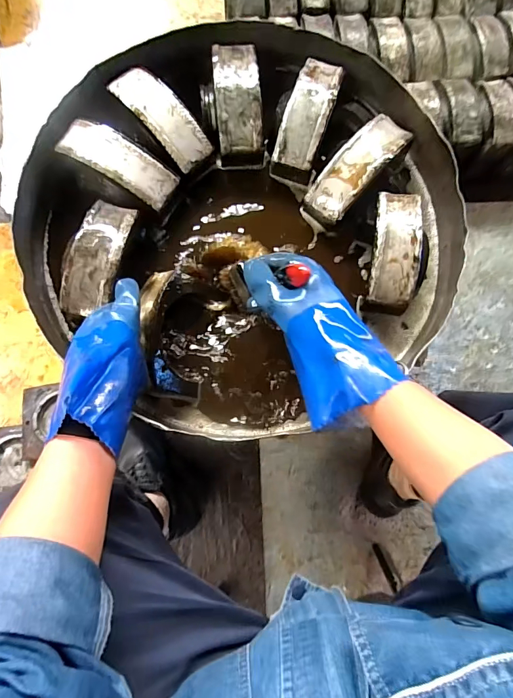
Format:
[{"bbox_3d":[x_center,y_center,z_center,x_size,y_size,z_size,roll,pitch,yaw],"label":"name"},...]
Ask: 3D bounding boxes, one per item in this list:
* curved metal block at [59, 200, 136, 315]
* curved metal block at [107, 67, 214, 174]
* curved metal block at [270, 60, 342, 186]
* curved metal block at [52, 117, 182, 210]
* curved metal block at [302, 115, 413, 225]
[{"bbox_3d":[-0.204,-0.121,0.501,0.065,0.030,0.155,13,82,-1],"label":"curved metal block"},{"bbox_3d":[-0.133,-0.327,0.550,0.062,0.035,0.160,-44,86,-8],"label":"curved metal block"},{"bbox_3d":[0.074,-0.332,0.562,0.062,0.052,0.166,18,92,2],"label":"curved metal block"},{"bbox_3d":[-0.191,-0.257,0.536,0.162,0.033,0.063,28,82,1],"label":"curved metal block"},{"bbox_3d":[0.142,-0.256,0.553,0.064,0.056,0.170,43,82,3],"label":"curved metal block"}]

